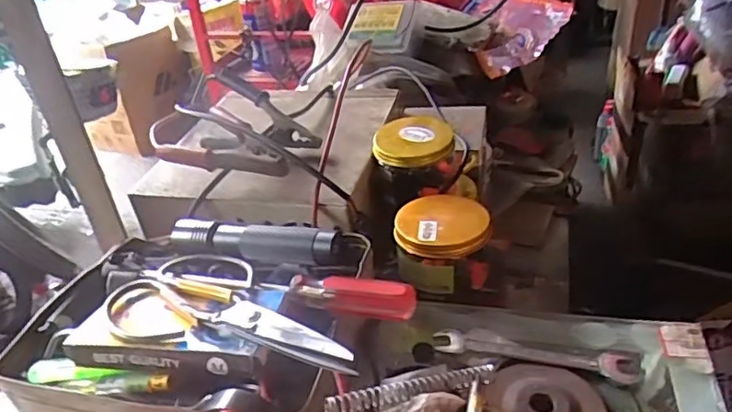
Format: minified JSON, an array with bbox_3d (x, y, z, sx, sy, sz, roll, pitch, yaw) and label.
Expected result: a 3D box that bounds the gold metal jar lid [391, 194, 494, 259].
[{"bbox_3d":[0.067,0.015,0.531,0.082,0.016,0.079,-4,33,3],"label":"gold metal jar lid"}]

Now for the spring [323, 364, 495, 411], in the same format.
[{"bbox_3d":[0.031,0.118,0.384,0.121,0.011,0.010,-5,31,-24],"label":"spring"}]

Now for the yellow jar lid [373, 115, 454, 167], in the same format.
[{"bbox_3d":[0.049,-0.069,0.616,0.080,0.016,0.083,1,34,9],"label":"yellow jar lid"}]

